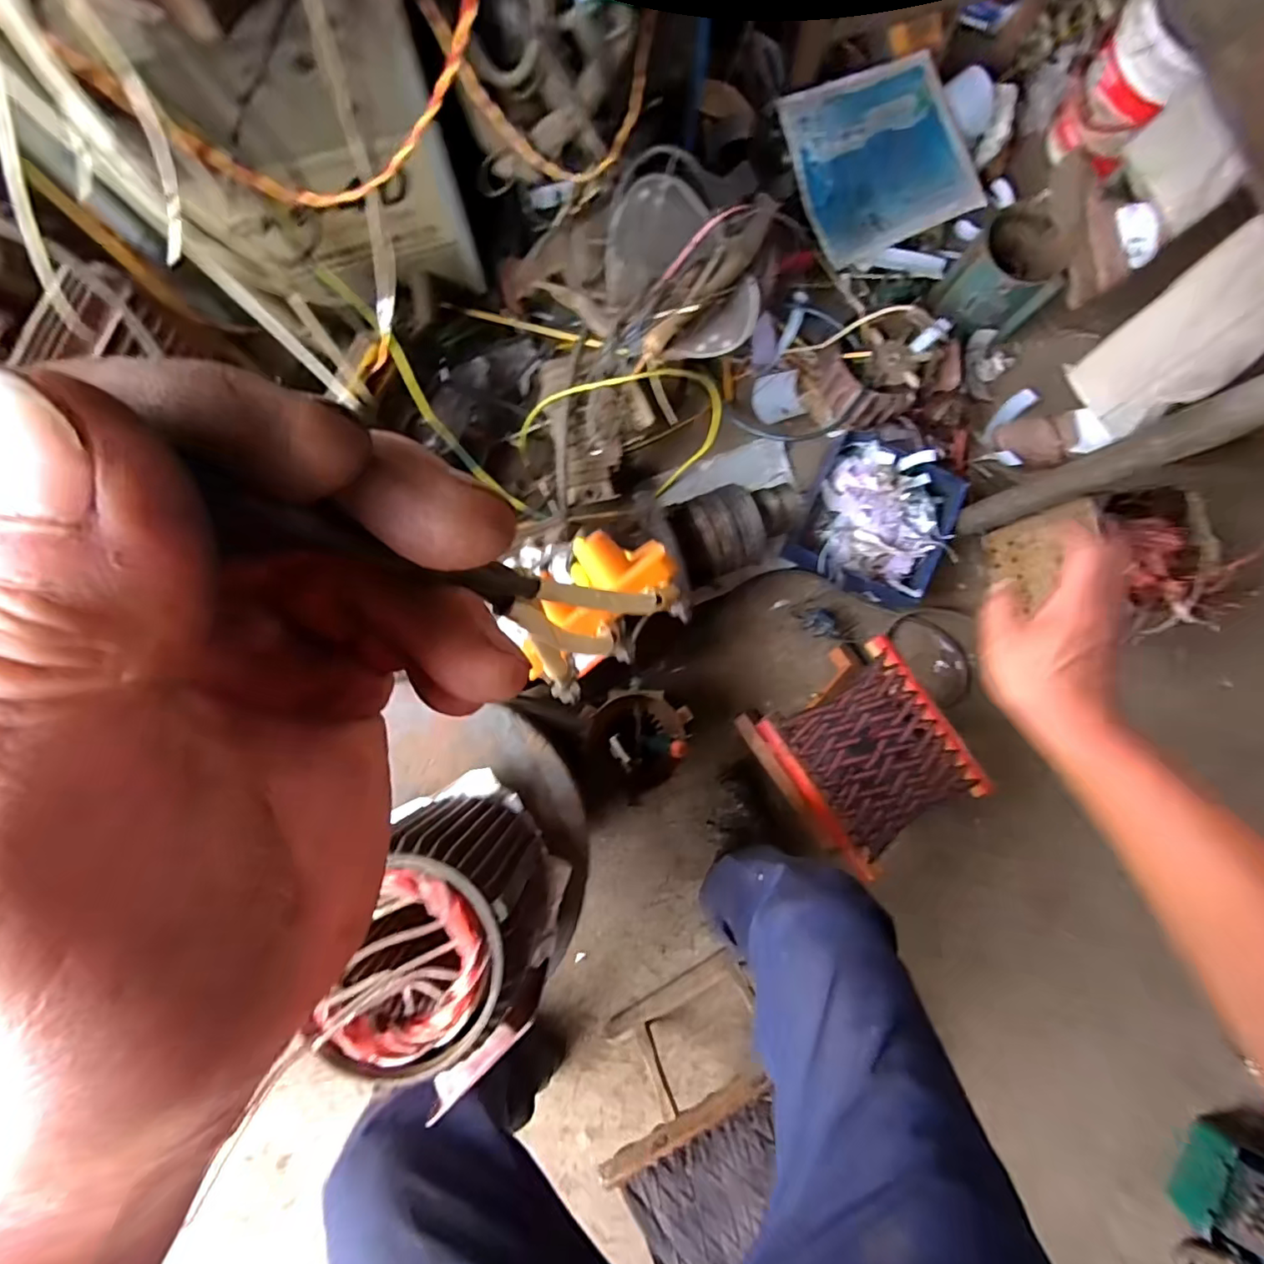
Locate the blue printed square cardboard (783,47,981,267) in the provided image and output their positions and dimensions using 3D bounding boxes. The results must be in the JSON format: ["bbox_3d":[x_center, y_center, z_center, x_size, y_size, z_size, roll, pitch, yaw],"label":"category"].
[{"bbox_3d":[0.474,-0.898,1.039,0.359,0.028,0.297,-27,99,-8],"label":"blue printed square cardboard"}]

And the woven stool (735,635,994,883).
[{"bbox_3d":[0.359,0.193,0.919,0.259,0.187,0.284,-31,85,-4],"label":"woven stool"}]

